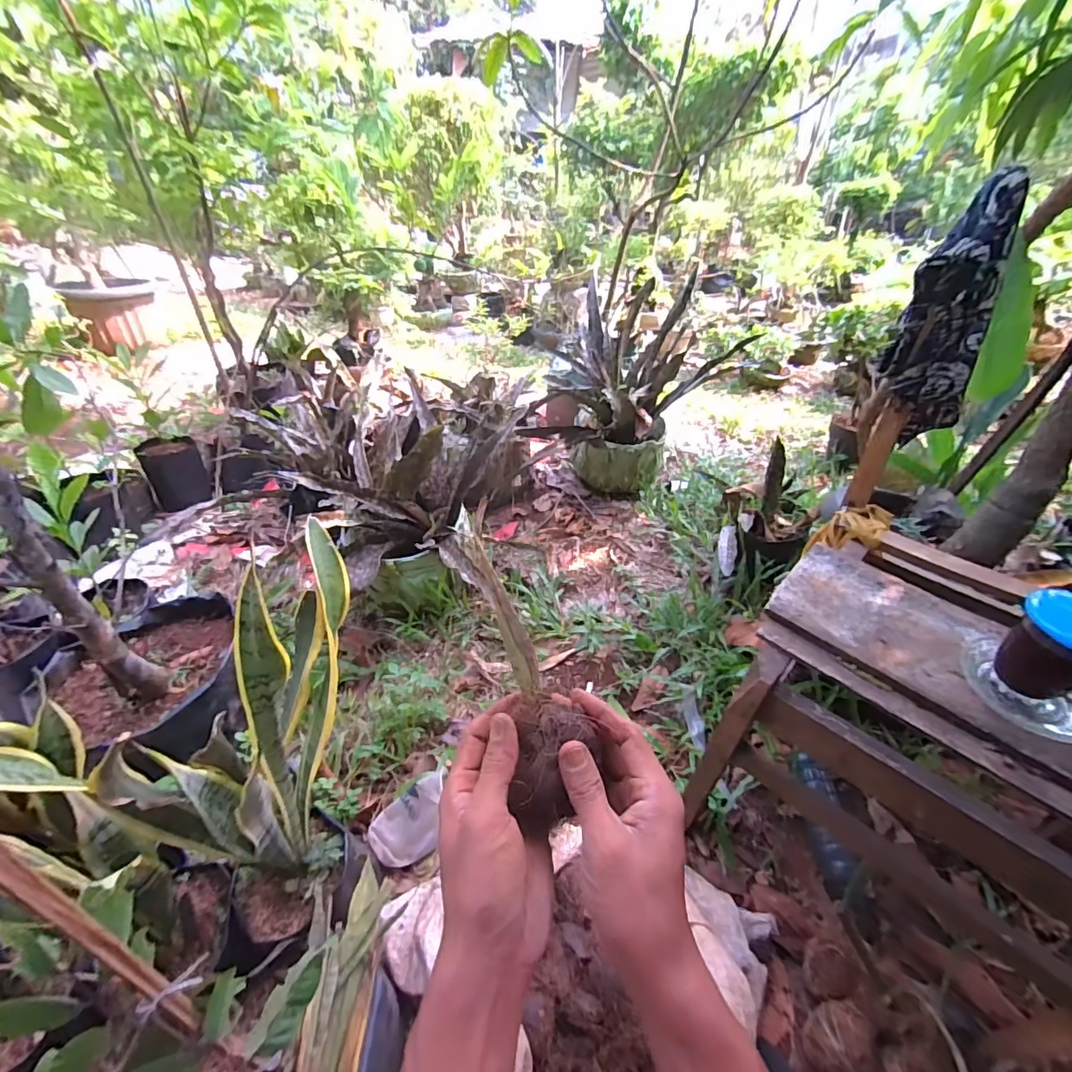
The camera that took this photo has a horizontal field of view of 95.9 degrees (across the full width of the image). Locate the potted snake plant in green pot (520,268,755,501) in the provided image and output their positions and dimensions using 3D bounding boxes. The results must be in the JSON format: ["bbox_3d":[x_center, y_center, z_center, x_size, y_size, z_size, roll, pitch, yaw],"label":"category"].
[{"bbox_3d":[0.229,-0.439,1.500,0.497,0.546,0.404,-31,48,-34],"label":"potted snake plant in green pot"}]

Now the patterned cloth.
[{"bbox_3d":[0.486,-0.249,0.568,0.074,0.260,0.097,-30,47,-33],"label":"patterned cloth"}]

